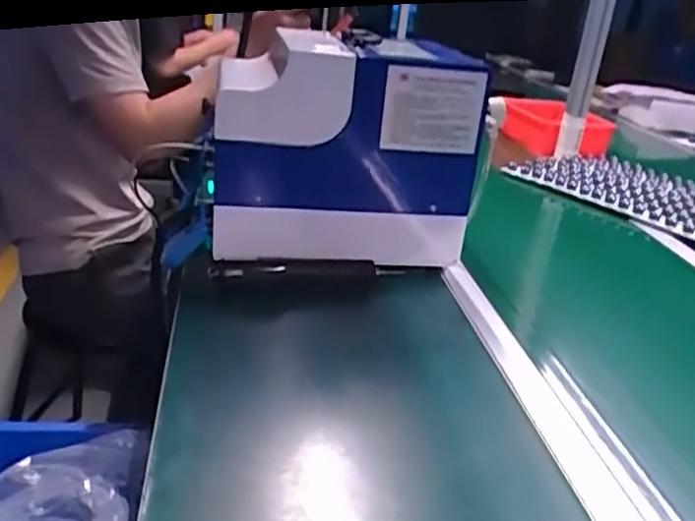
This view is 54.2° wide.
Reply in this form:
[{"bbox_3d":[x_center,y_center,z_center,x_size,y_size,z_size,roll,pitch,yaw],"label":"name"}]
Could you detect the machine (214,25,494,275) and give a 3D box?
[{"bbox_3d":[-0.005,-0.150,0.905,0.325,0.280,0.264,4,24,-5],"label":"machine"}]

